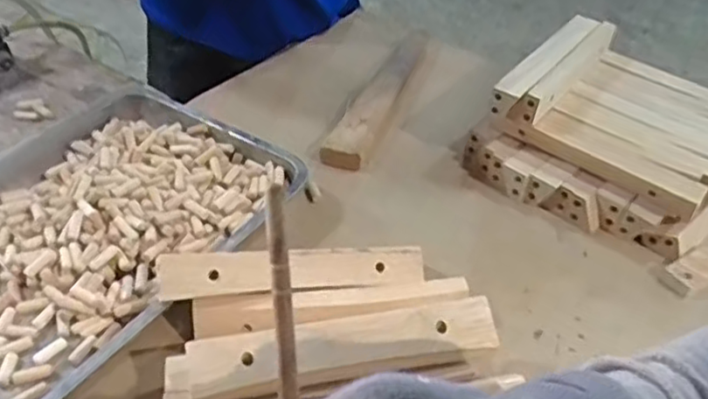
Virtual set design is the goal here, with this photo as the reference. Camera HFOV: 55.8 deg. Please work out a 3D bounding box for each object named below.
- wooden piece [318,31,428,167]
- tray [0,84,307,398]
[{"bbox_3d":[0.042,-0.155,0.944,0.055,0.030,0.369,15,42,13],"label":"wooden piece"},{"bbox_3d":[-0.276,0.026,0.686,0.292,0.047,0.391,26,46,21],"label":"tray"}]

